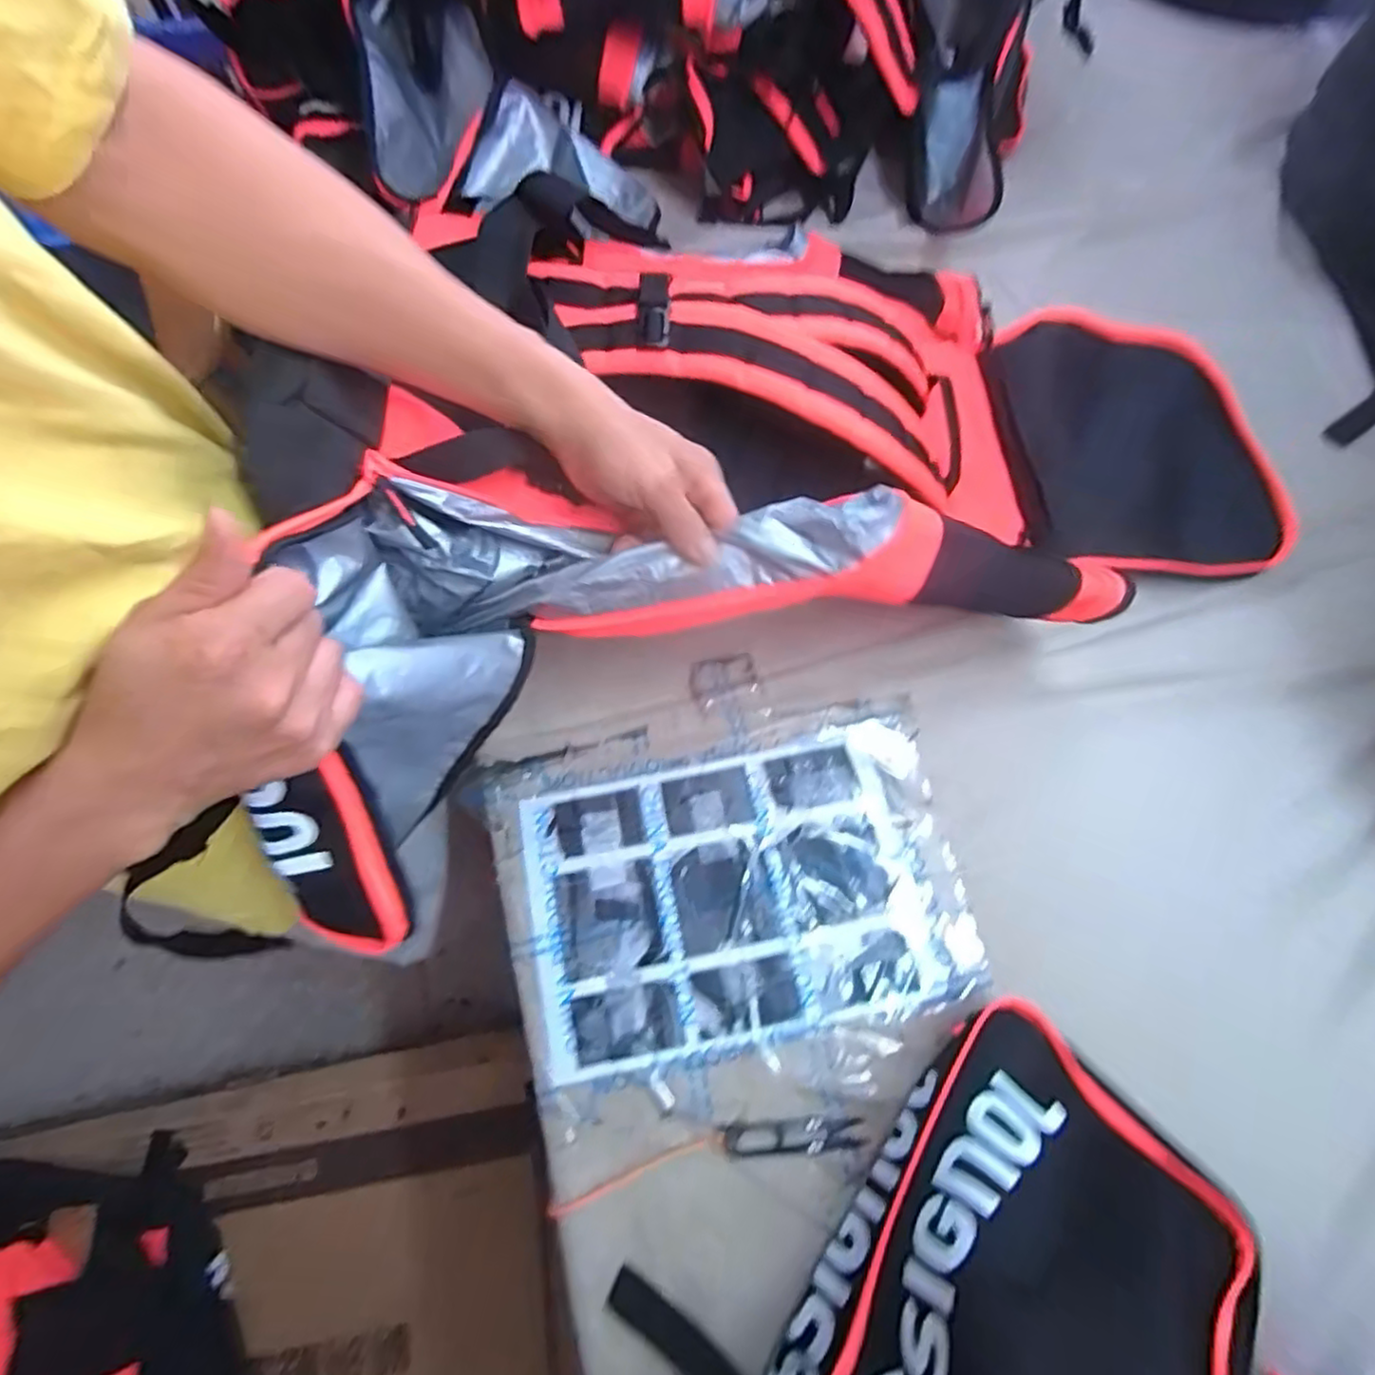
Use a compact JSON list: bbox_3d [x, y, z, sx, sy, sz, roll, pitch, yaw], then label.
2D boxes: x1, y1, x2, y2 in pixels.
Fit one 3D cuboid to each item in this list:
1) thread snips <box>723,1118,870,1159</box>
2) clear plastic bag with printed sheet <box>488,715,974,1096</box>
[{"bbox_3d":[0.076,0.318,0.478,0.099,0.007,0.022,-4,70,-1],"label":"thread snips"},{"bbox_3d":[0.037,0.159,0.534,0.350,0.014,0.236,-8,70,-3],"label":"clear plastic bag with printed sheet"}]

